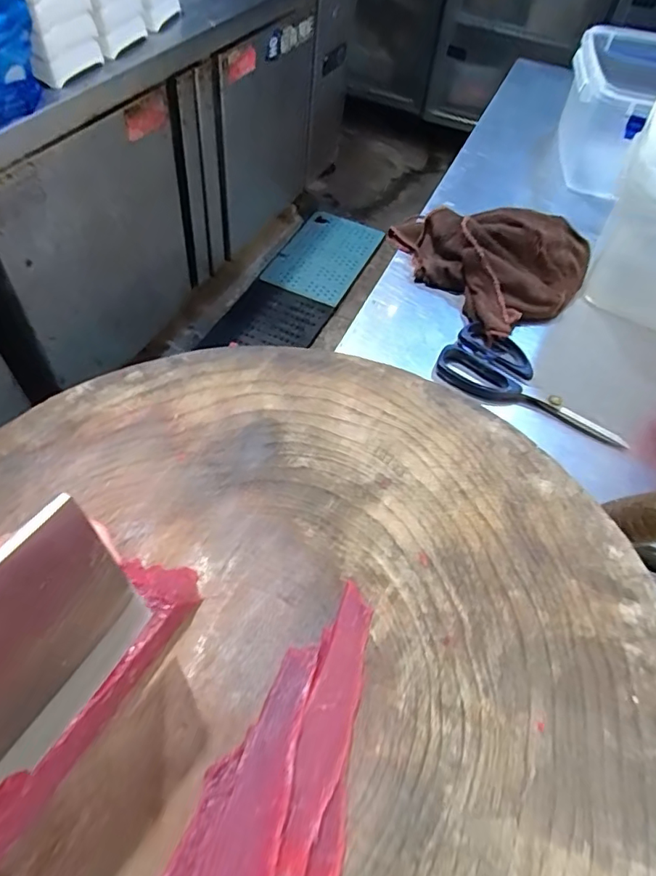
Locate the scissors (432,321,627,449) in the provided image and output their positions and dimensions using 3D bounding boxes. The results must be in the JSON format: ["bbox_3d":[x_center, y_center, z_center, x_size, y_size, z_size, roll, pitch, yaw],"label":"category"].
[{"bbox_3d":[0.189,-0.046,0.479,0.172,0.014,0.085,29,57,15],"label":"scissors"}]

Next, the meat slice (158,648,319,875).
[{"bbox_3d":[-0.036,0.149,0.192,0.039,0.019,0.136,20,55,9],"label":"meat slice"}]

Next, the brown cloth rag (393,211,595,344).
[{"bbox_3d":[0.178,-0.209,0.563,0.161,0.064,0.195,-26,61,-22],"label":"brown cloth rag"}]

